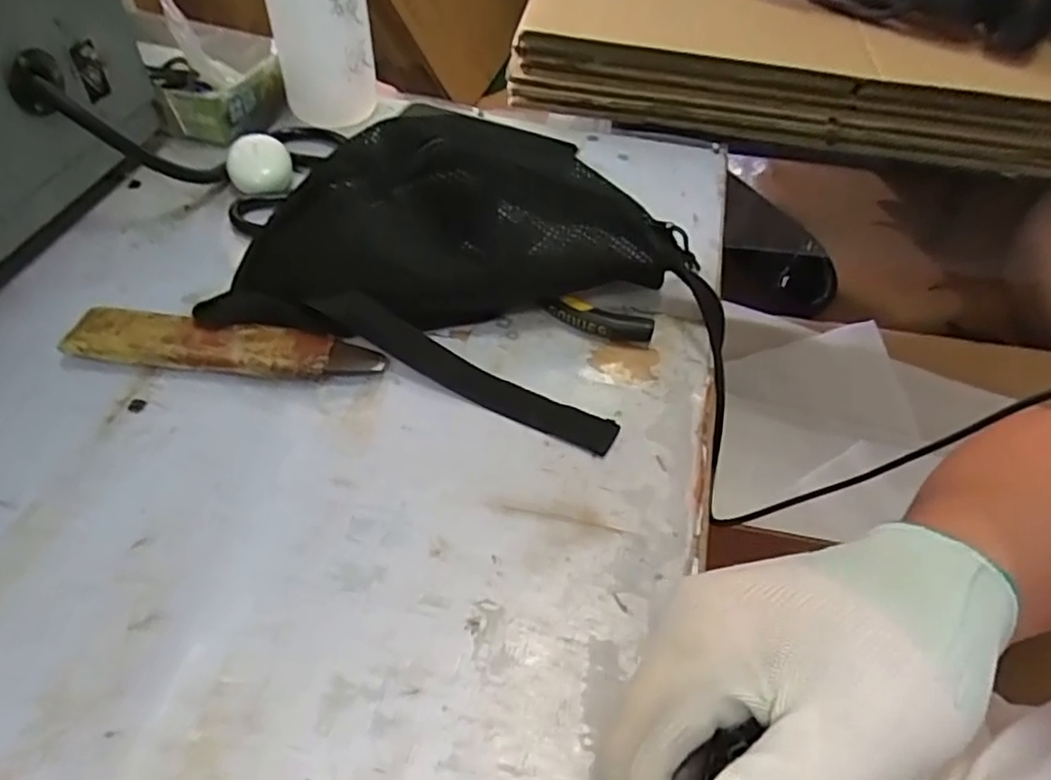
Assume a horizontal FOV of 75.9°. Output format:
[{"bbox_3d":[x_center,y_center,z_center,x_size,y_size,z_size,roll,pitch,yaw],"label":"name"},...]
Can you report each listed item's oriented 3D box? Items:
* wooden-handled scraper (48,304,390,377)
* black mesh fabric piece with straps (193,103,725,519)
[{"bbox_3d":[-0.181,-0.026,0.410,0.185,0.018,0.037,6,49,2],"label":"wooden-handled scraper"},{"bbox_3d":[-0.015,-0.082,0.420,0.317,0.092,0.178,16,50,10],"label":"black mesh fabric piece with straps"}]

